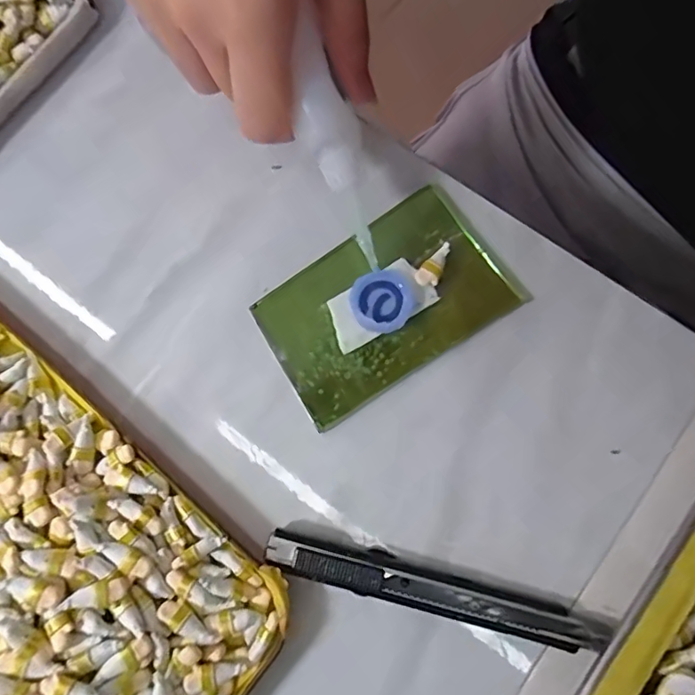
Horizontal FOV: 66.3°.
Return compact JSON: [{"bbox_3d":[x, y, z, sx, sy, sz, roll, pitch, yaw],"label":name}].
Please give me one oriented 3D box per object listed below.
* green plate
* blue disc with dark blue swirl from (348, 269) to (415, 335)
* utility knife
[{"bbox_3d":[0.015,-0.020,0.235,0.104,0.007,0.066,-32,80,-5],"label":"green plate"},{"bbox_3d":[0.015,-0.020,0.231,0.027,0.006,0.027,0,79,1],"label":"blue disc with dark blue swirl"},{"bbox_3d":[0.033,0.096,0.210,0.131,0.009,0.016,15,80,4],"label":"utility knife"}]

